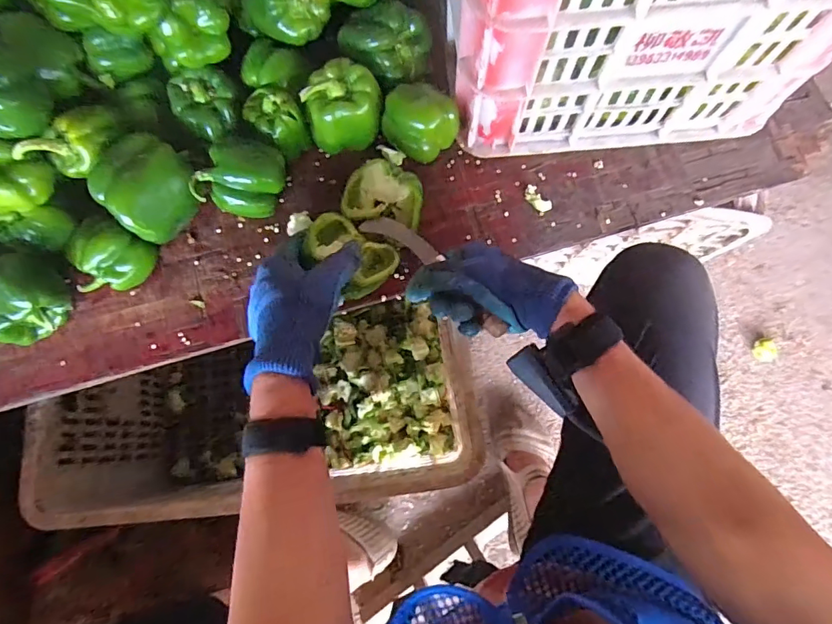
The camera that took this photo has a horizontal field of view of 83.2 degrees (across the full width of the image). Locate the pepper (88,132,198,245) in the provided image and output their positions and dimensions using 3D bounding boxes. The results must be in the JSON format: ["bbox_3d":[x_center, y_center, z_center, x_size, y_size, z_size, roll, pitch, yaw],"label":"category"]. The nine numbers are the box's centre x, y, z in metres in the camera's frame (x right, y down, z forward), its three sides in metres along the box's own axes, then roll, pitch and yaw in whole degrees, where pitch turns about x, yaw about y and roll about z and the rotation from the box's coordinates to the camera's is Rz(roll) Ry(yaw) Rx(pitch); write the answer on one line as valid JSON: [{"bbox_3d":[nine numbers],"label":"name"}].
[{"bbox_3d":[-0.270,-0.124,0.487,0.081,0.087,0.087,0,75,1],"label":"pepper"}]

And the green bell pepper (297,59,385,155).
[{"bbox_3d":[-0.075,-0.212,0.485,0.077,0.068,0.069,-4,75,0],"label":"green bell pepper"}]

